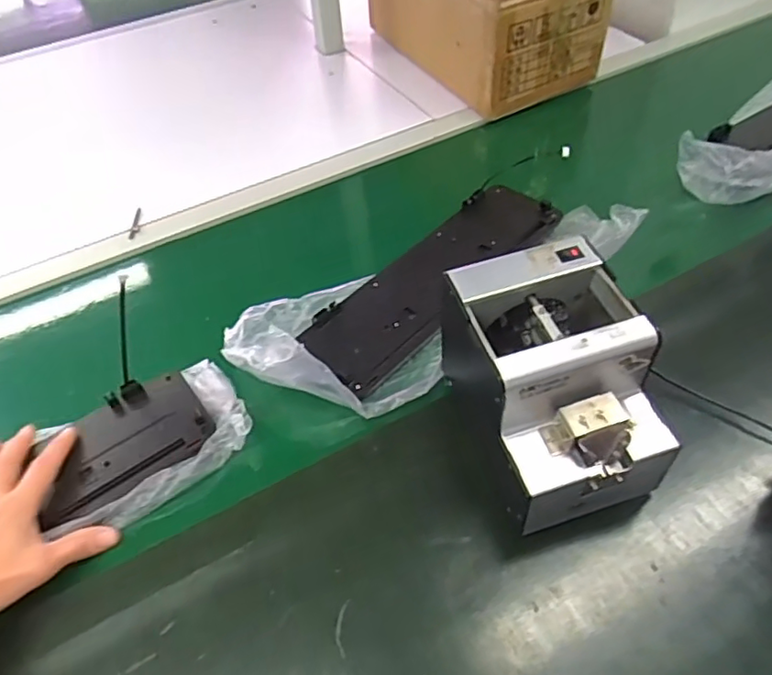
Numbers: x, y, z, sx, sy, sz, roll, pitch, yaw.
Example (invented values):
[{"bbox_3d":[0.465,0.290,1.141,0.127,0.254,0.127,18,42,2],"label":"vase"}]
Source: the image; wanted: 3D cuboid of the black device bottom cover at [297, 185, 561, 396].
[{"bbox_3d":[0.058,-0.073,0.696,0.107,0.018,0.352,36,60,29],"label":"black device bottom cover"}]

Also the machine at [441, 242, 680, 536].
[{"bbox_3d":[0.137,0.040,0.505,0.125,0.150,0.177,-16,50,-10],"label":"machine"}]

